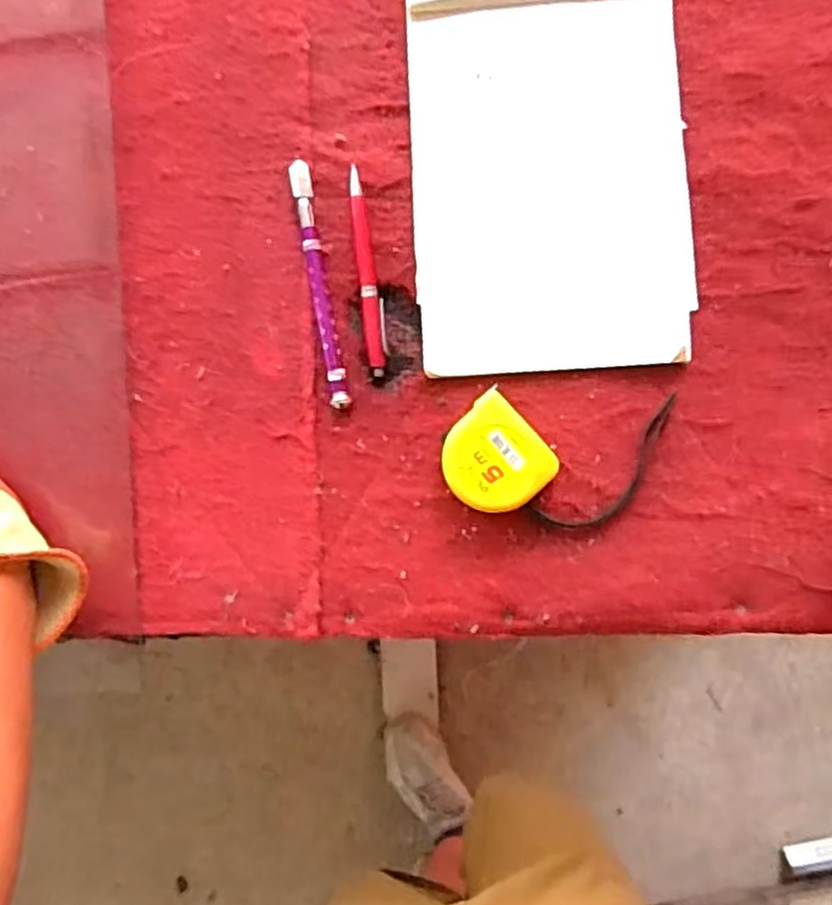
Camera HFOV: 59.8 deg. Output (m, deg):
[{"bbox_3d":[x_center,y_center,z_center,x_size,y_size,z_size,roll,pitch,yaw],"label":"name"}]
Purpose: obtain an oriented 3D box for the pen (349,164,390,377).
[{"bbox_3d":[-0.032,-0.123,0.493,0.015,0.009,0.138,-6,90,3],"label":"pen"}]

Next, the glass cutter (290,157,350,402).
[{"bbox_3d":[-0.065,-0.114,0.494,0.013,0.008,0.168,-10,90,3],"label":"glass cutter"}]

